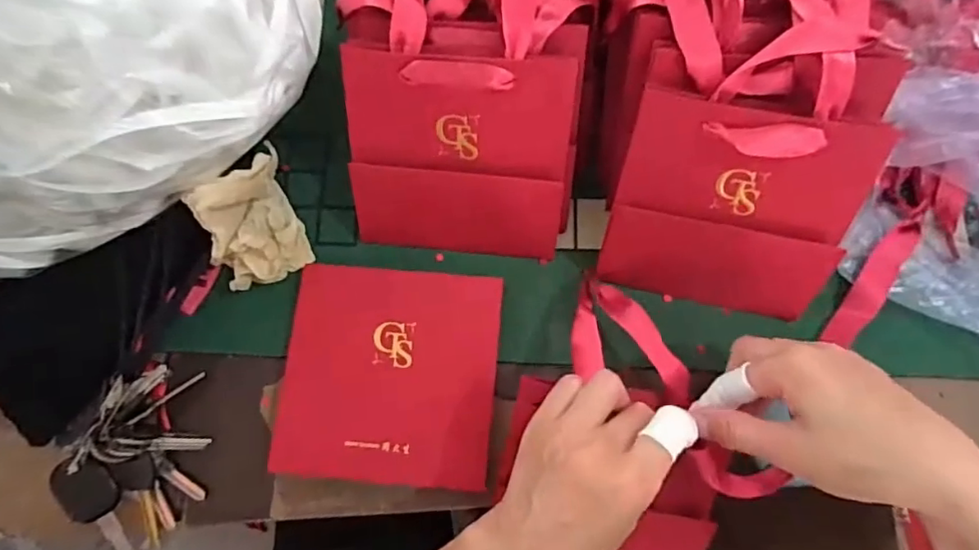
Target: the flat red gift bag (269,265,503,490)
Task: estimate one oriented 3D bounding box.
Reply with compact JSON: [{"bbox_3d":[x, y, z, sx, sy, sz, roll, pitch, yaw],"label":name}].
[{"bbox_3d":[-0.066,0.064,0.384,0.140,0.009,0.138,5,75,1],"label":"flat red gift bag"}]

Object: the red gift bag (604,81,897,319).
[{"bbox_3d":[0.149,-0.036,0.358,0.137,0.137,0.012,12,38,6],"label":"red gift bag"}]

